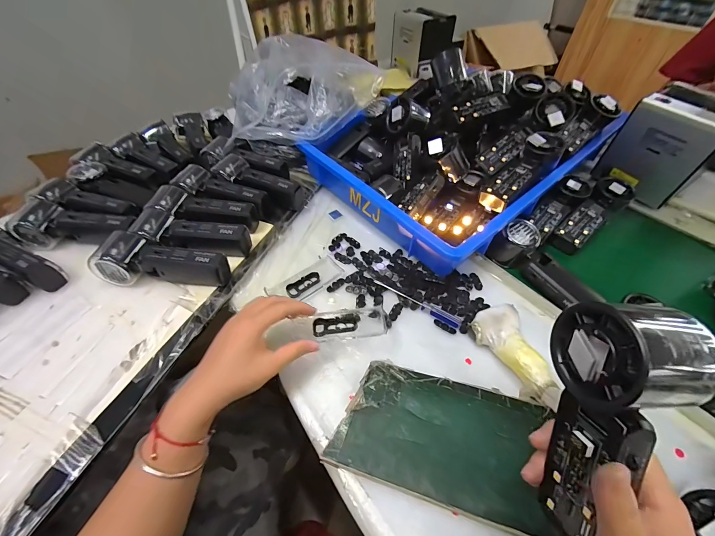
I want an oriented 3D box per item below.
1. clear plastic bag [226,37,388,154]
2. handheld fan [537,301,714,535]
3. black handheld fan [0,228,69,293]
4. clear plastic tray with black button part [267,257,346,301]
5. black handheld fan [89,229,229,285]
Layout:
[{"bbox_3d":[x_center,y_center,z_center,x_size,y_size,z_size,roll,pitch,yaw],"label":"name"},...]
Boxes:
[{"bbox_3d":[-0.092,-0.295,0.522,0.271,0.113,0.138,-5,49,-5],"label":"clear plastic bag"},{"bbox_3d":[0.143,0.095,0.187,0.039,0.173,0.067,-2,24,-3],"label":"handheld fan"},{"bbox_3d":[-0.467,-0.017,0.417,0.160,0.041,0.054,17,51,14],"label":"black handheld fan"},{"bbox_3d":[-0.072,0.016,0.437,0.107,0.012,0.044,-33,57,-26],"label":"clear plastic tray with black button part"},{"bbox_3d":[-0.259,-0.012,0.416,0.162,0.048,0.067,-2,49,-2],"label":"black handheld fan"}]

